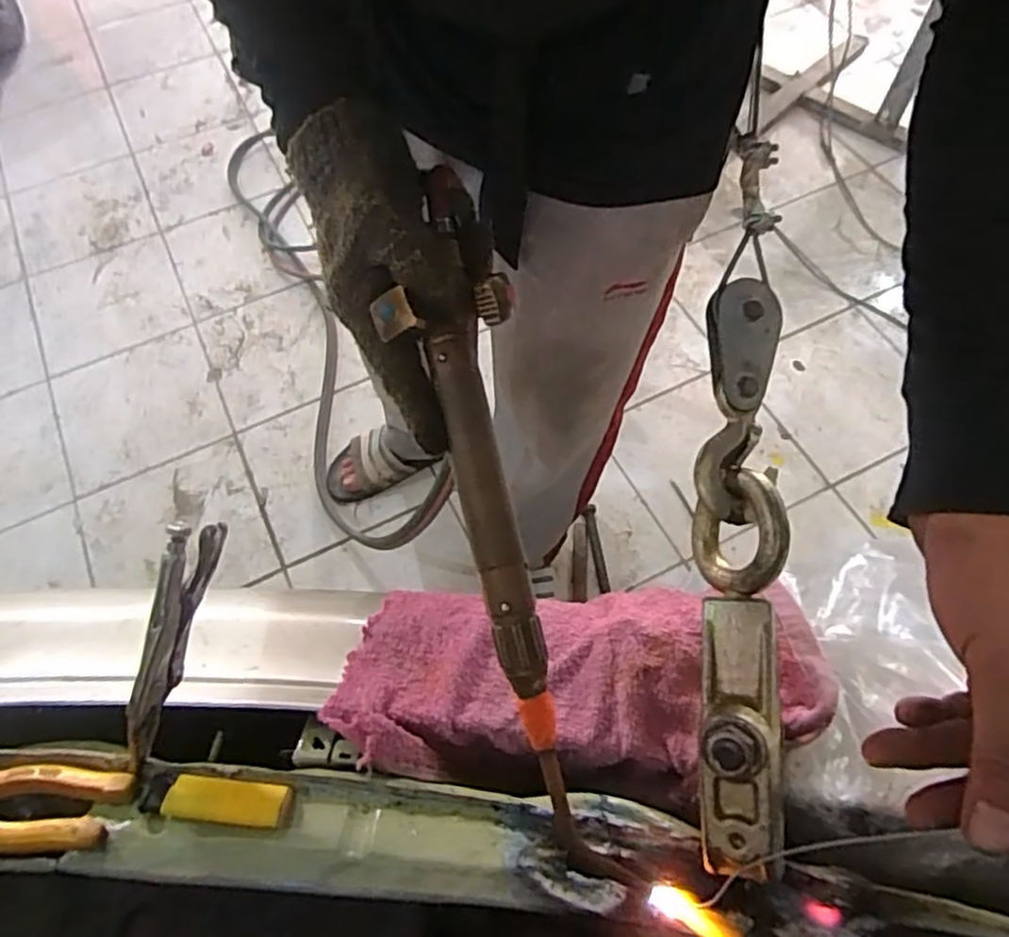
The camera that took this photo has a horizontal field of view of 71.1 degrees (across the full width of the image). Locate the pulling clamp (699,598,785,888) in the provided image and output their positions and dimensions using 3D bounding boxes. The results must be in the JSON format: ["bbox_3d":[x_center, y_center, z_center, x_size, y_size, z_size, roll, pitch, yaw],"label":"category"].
[{"bbox_3d":[0.120,0.132,0.360,0.041,0.047,0.134,6,62,6],"label":"pulling clamp"}]

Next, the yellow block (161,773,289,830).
[{"bbox_3d":[-0.156,0.186,0.395,0.067,0.006,0.023,3,62,4],"label":"yellow block"}]

